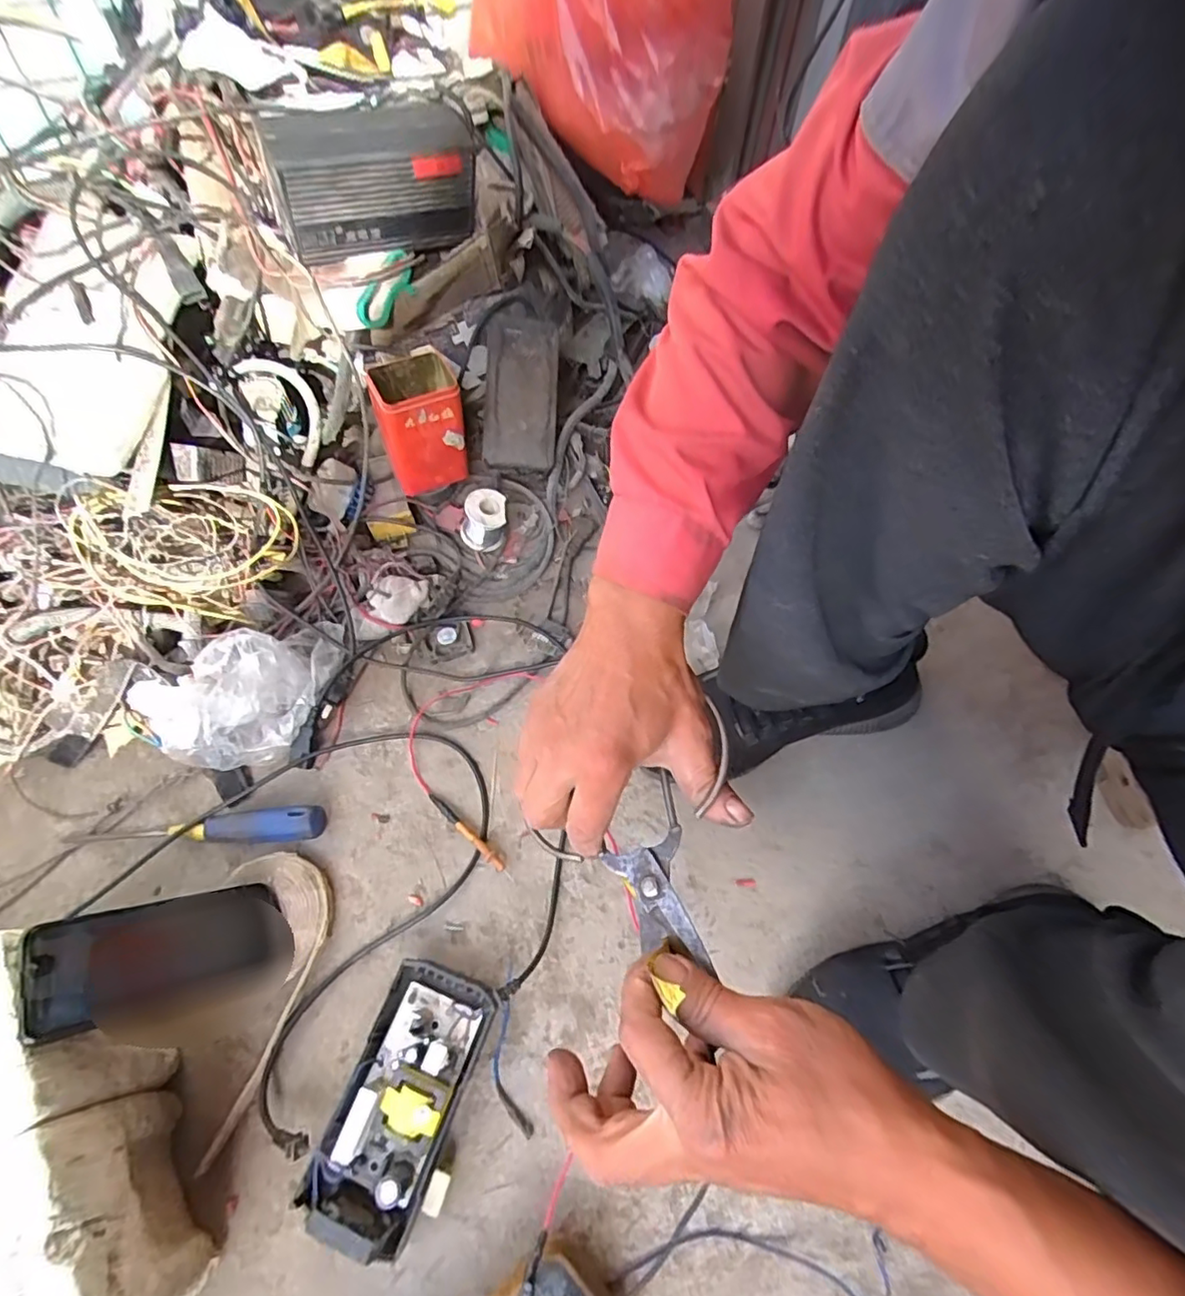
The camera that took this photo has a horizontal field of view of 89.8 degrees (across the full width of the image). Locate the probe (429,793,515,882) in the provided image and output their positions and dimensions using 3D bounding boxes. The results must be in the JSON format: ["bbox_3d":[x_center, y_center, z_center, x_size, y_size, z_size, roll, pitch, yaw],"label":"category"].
[{"bbox_3d":[-0.115,0.175,0.557,0.113,0.014,0.011,39,68,18],"label":"probe"}]

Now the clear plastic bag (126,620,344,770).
[{"bbox_3d":[-0.324,0.044,0.589,0.177,0.100,0.102,-34,66,-18],"label":"clear plastic bag"}]

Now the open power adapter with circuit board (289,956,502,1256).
[{"bbox_3d":[-0.138,0.333,0.445,0.095,0.053,0.164,17,62,9],"label":"open power adapter with circuit board"}]

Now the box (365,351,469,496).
[{"bbox_3d":[-0.196,-0.250,0.691,0.095,0.150,0.072,-24,65,-13],"label":"box"}]

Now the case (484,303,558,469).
[{"bbox_3d":[-0.088,-0.321,0.740,0.086,0.052,0.195,4,94,4],"label":"case"}]

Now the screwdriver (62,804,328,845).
[{"bbox_3d":[-0.370,0.171,0.554,0.238,0.026,0.028,-2,62,-2],"label":"screwdriver"}]

